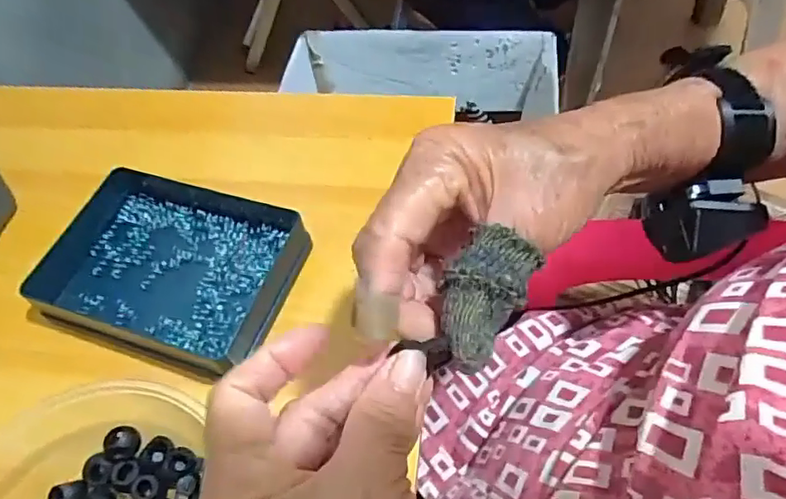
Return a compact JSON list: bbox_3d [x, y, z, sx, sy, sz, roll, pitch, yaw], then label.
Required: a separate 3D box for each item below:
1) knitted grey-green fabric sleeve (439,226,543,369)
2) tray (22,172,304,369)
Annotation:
[{"bbox_3d":[0.033,0.020,0.219,0.027,0.012,0.059,30,86,22],"label":"knitted grey-green fabric sleeve"},{"bbox_3d":[-0.143,0.007,0.372,0.161,0.027,0.115,14,58,13],"label":"tray"}]

